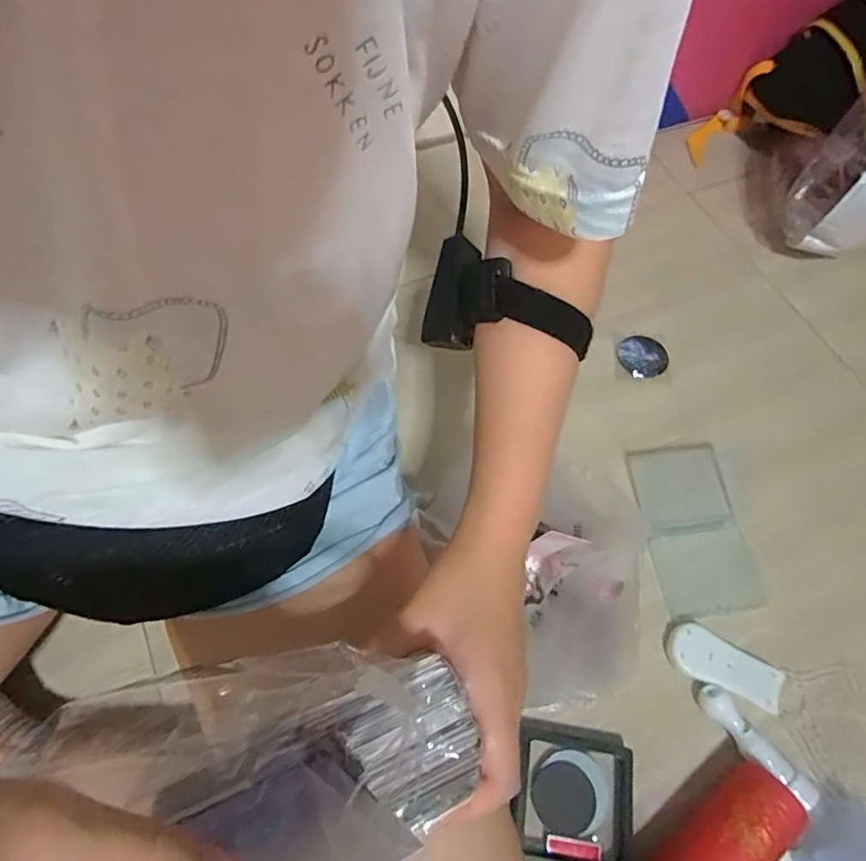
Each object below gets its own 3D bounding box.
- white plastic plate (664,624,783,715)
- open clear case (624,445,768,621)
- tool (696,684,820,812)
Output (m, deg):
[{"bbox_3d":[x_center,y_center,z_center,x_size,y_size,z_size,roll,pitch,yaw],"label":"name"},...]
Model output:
[{"bbox_3d":[0.255,0.207,0.490,0.097,0.014,0.043,26,64,10],"label":"white plastic plate"},{"bbox_3d":[0.256,0.094,0.554,0.099,0.007,0.167,-4,63,-6],"label":"open clear case"},{"bbox_3d":[0.263,0.259,0.461,0.024,0.021,0.104,-32,69,-18],"label":"tool"}]

